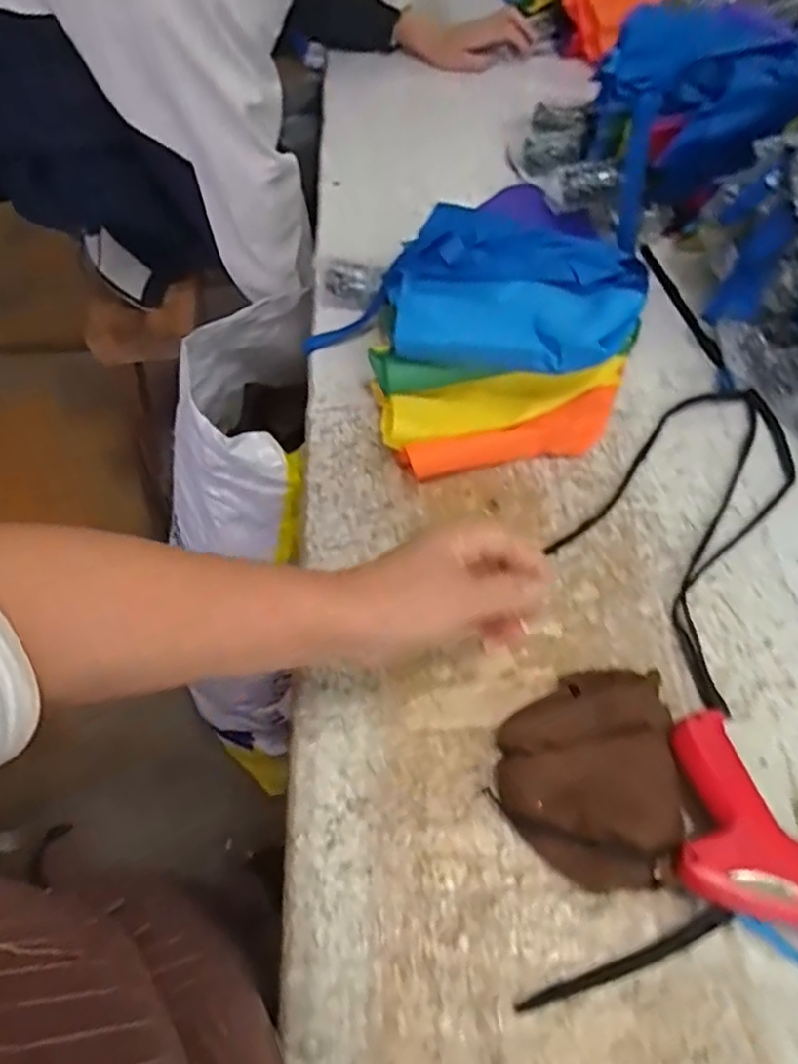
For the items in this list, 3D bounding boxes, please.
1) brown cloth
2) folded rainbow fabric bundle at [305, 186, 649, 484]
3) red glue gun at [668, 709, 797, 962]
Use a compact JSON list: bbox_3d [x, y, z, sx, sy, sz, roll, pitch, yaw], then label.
[{"bbox_3d":[0.134,0.148,0.421,0.138,0.042,0.123,-32,64,-18],"label":"brown cloth"},{"bbox_3d":[0.082,-0.173,0.580,0.271,0.099,0.213,-14,59,-8],"label":"folded rainbow fabric bundle"},{"bbox_3d":[0.240,0.201,0.383,0.203,0.054,0.108,38,66,21],"label":"red glue gun"}]

